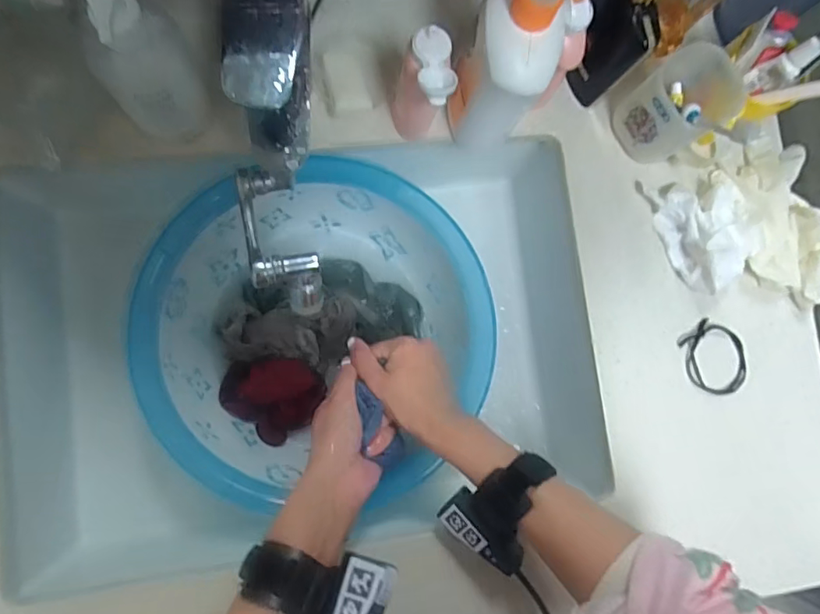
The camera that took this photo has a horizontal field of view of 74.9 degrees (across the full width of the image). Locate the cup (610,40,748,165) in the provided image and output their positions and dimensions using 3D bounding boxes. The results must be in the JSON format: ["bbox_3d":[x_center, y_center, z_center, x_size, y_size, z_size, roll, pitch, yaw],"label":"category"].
[{"bbox_3d":[0.235,-0.178,0.476,0.072,0.079,0.070,1,86,-8],"label":"cup"}]

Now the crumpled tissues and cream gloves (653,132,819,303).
[{"bbox_3d":[0.312,-0.089,0.497,0.149,0.041,0.153,-1,86,-8],"label":"crumpled tissues and cream gloves"}]

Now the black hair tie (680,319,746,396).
[{"bbox_3d":[0.287,0.047,0.501,0.063,0.007,0.068,1,86,-8],"label":"black hair tie"}]

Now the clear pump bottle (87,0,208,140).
[{"bbox_3d":[-0.181,-0.160,0.376,0.063,0.152,0.050,-26,89,-10],"label":"clear pump bottle"}]

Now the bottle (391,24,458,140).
[{"bbox_3d":[0.007,-0.170,0.430,0.039,0.110,0.053,6,85,-8],"label":"bottle"}]

